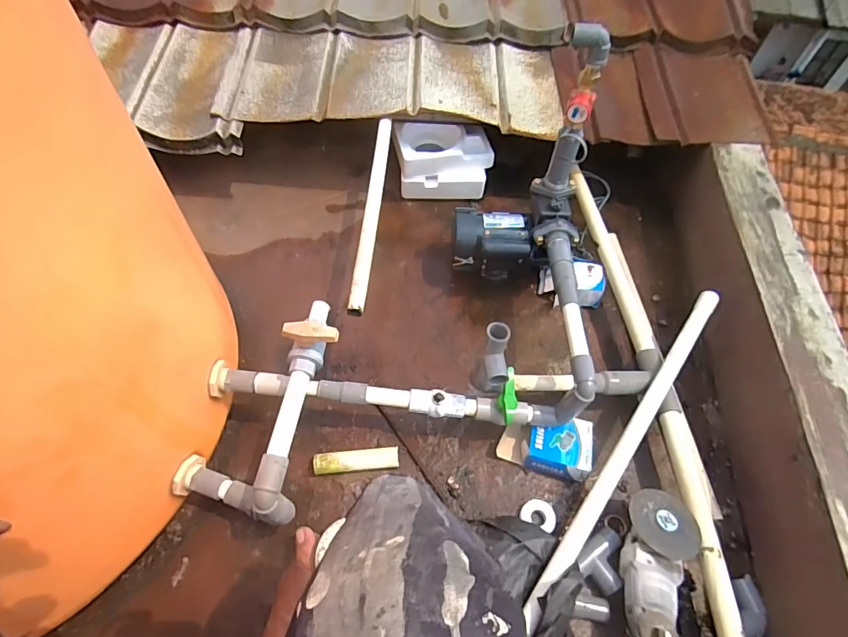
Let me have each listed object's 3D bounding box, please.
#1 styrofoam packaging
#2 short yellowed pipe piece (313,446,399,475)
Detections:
[{"bbox_3d":[0.046,-0.378,1.110,0.230,0.135,0.133,-2,57,-3],"label":"styrofoam packaging"},{"bbox_3d":[-0.111,0.239,0.758,0.136,0.036,0.032,-4,57,-5],"label":"short yellowed pipe piece"}]

